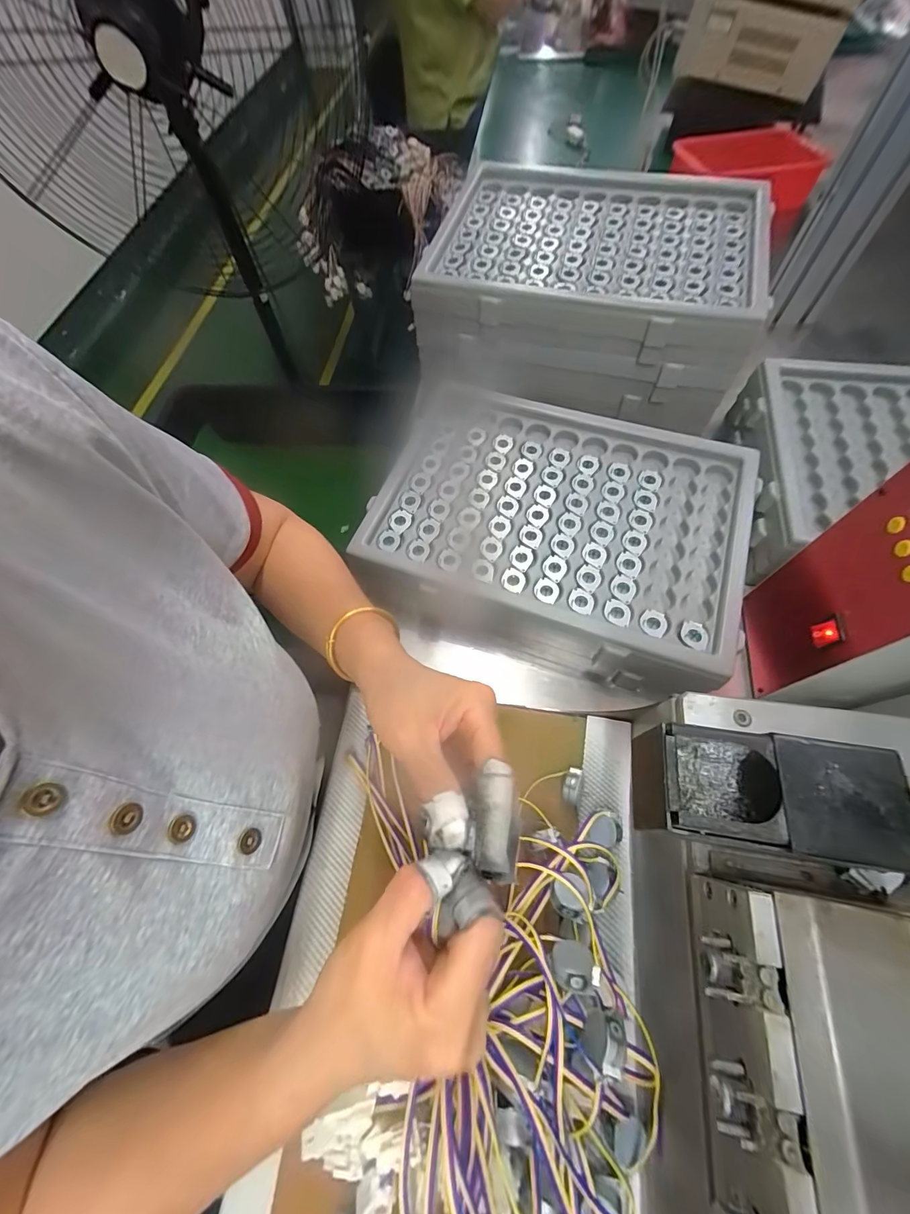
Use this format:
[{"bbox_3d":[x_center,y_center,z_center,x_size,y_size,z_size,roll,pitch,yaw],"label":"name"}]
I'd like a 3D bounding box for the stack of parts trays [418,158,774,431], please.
[{"bbox_3d":[0.179,-0.429,0.568,0.385,0.118,0.323,16,66,11],"label":"stack of parts trays"}]

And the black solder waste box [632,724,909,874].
[{"bbox_3d":[0.164,0.103,0.230,0.112,0.061,0.061,4,64,6],"label":"black solder waste box"}]

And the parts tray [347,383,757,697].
[{"bbox_3d":[0.112,-0.094,0.497,0.391,0.081,0.310,17,66,12],"label":"parts tray"}]

